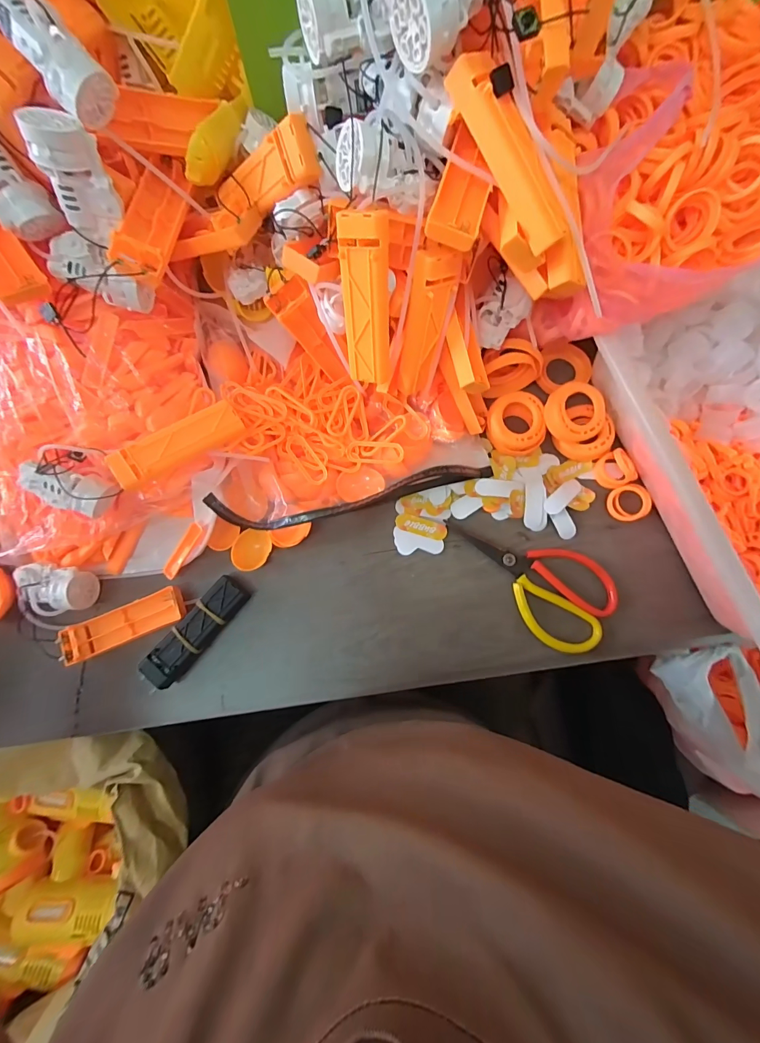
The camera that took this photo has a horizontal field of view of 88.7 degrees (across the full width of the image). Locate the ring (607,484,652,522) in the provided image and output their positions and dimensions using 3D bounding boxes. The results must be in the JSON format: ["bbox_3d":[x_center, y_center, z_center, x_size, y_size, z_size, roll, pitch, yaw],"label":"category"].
[{"bbox_3d":[0.250,-0.018,0.392,0.038,0.009,0.038,-1,86,11],"label":"ring"}]

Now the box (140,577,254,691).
[{"bbox_3d":[-0.173,0.103,0.366,0.031,0.021,0.110,37,82,7],"label":"box"}]

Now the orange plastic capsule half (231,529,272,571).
[{"bbox_3d":[-0.127,0.028,0.387,0.033,0.020,0.042,25,81,5],"label":"orange plastic capsule half"}]

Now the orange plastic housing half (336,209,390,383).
[{"bbox_3d":[-0.010,-0.159,0.286,0.034,0.109,0.016,7,44,10],"label":"orange plastic housing half"}]

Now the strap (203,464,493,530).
[{"bbox_3d":[-0.018,-0.024,0.367,0.267,0.053,0.039,-11,80,-1],"label":"strap"}]

